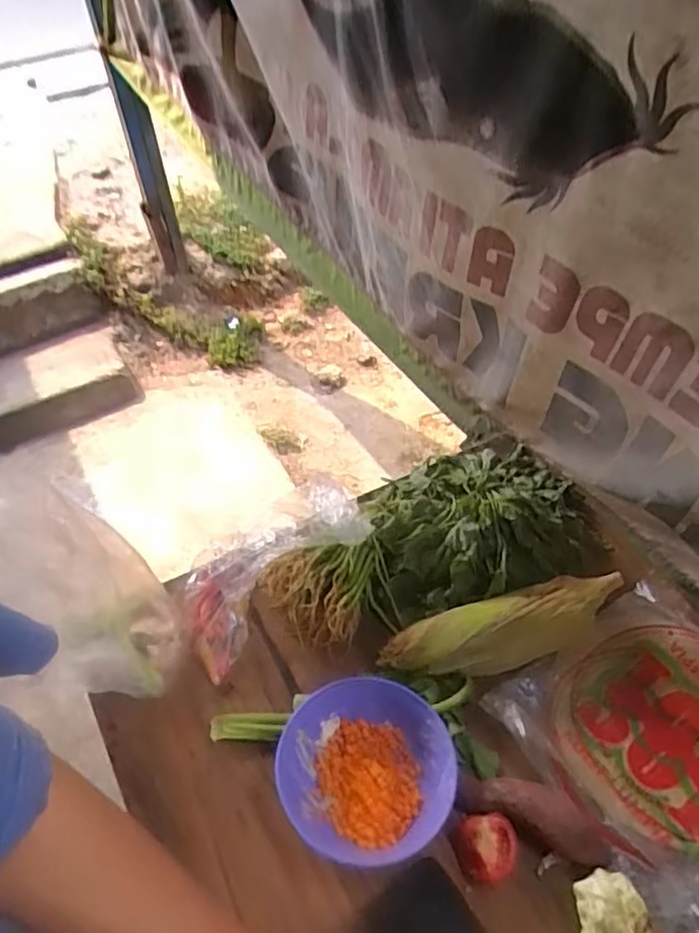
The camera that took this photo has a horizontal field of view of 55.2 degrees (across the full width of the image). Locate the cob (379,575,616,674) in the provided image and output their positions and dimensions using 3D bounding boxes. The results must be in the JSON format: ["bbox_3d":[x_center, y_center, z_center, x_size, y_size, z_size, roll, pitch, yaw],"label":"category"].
[{"bbox_3d":[0.160,0.161,0.659,0.264,0.059,0.061,-15,48,-9],"label":"cob"}]

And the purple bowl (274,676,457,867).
[{"bbox_3d":[0.015,0.262,0.571,0.145,0.053,0.136,-2,47,2],"label":"purple bowl"}]

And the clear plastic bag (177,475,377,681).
[{"bbox_3d":[-0.080,0.101,0.682,0.226,0.064,0.105,-43,57,-14],"label":"clear plastic bag"}]

